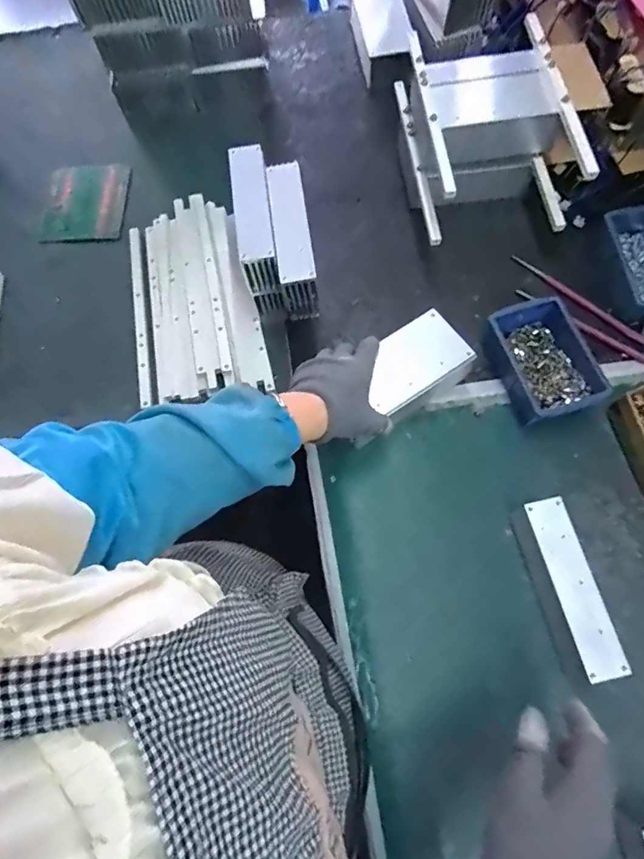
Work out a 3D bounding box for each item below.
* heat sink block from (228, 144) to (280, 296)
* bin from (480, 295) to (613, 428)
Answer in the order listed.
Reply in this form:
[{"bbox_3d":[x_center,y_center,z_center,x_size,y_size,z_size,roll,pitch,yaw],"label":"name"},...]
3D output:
[{"bbox_3d":[-0.082,-0.255,0.585,0.042,0.059,0.168,-9,69,0],"label":"heat sink block"},{"bbox_3d":[0.269,-0.081,0.586,0.110,0.050,0.146,-18,69,-5],"label":"bin"}]

